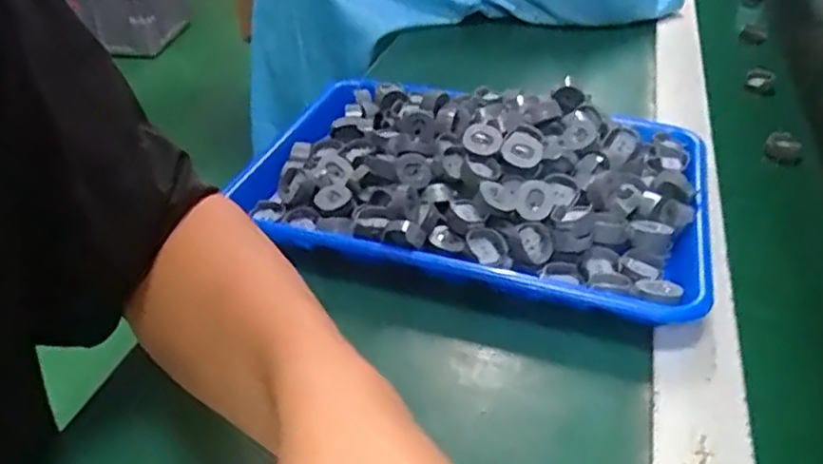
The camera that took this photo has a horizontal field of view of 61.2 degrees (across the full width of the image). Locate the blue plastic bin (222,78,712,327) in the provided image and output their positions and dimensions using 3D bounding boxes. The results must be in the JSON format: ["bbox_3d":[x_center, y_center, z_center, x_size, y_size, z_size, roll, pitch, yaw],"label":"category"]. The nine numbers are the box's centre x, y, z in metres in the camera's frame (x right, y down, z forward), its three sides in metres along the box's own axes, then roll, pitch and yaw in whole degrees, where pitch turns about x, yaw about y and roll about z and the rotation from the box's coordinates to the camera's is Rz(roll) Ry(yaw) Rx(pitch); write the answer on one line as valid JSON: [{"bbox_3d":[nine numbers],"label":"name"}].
[{"bbox_3d":[0.051,-0.050,0.518,0.326,0.046,0.234,11,38,14],"label":"blue plastic bin"}]

